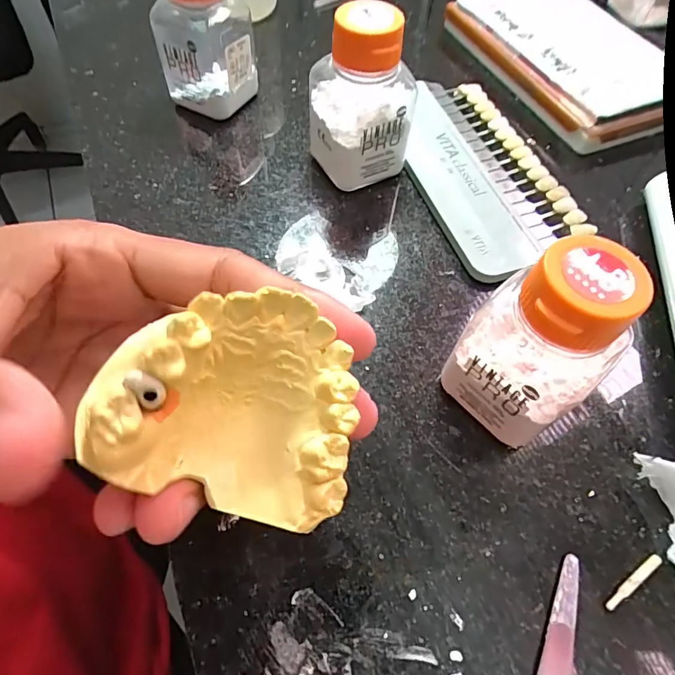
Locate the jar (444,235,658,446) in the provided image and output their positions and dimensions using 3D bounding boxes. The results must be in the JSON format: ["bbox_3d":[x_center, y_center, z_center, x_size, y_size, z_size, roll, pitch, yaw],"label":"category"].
[{"bbox_3d":[0.063,0.004,0.146,0.032,0.074,0.042,-40,71,-22],"label":"jar"}]

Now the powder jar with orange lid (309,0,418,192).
[{"bbox_3d":[0.009,-0.110,0.210,0.039,0.071,0.041,-26,64,-17],"label":"powder jar with orange lid"}]

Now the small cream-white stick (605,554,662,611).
[{"bbox_3d":[0.096,0.079,0.144,0.026,0.004,0.004,-29,67,-17],"label":"small cream-white stick"}]

